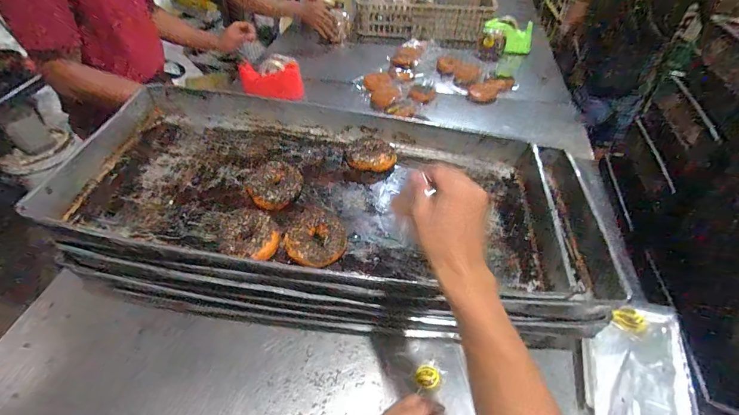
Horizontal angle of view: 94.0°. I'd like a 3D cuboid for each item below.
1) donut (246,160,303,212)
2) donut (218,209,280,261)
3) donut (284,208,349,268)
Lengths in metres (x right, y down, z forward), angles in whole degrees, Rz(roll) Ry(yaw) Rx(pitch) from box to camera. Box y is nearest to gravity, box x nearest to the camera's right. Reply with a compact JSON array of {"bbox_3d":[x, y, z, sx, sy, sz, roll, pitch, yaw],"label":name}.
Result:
[{"bbox_3d":[-0.171,-0.042,0.622,0.094,0.031,0.104,-29,56,-24],"label":"donut"},{"bbox_3d":[-0.190,0.043,0.541,0.091,0.033,0.084,-1,50,-3],"label":"donut"},{"bbox_3d":[-0.083,0.054,0.553,0.088,0.037,0.104,13,50,9],"label":"donut"}]

